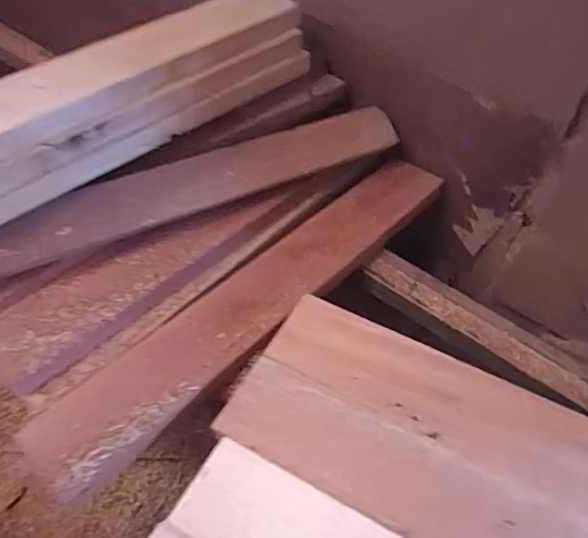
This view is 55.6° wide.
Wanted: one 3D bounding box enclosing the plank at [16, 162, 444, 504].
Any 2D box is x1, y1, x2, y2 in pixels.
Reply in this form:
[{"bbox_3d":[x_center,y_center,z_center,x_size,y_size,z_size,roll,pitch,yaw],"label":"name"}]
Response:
[{"bbox_3d":[-0.030,0.027,0.812,0.124,0.037,0.749,32,51,25],"label":"plank"}]

